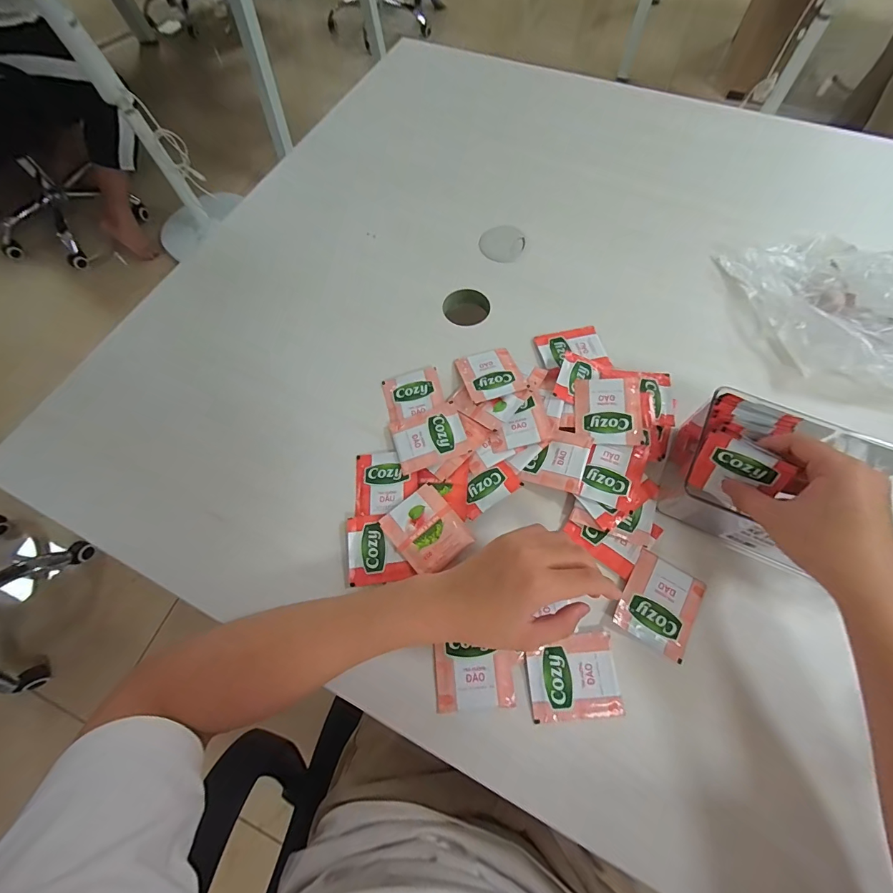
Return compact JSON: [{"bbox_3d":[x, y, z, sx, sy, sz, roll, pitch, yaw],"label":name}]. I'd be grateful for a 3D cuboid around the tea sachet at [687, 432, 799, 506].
[{"bbox_3d":[0.256,0.026,0.355,0.006,0.069,0.064,-39,54,-24],"label":"tea sachet"}]

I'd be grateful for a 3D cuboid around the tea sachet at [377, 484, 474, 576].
[{"bbox_3d":[-0.019,0.082,0.389,0.064,0.008,0.074,-38,71,-12],"label":"tea sachet"}]

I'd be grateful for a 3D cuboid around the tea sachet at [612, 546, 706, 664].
[{"bbox_3d":[0.196,0.142,0.363,0.065,0.007,0.075,29,72,13],"label":"tea sachet"}]

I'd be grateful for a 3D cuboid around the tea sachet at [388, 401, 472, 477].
[{"bbox_3d":[-0.018,-0.009,0.430,0.075,0.009,0.066,-19,68,-5],"label":"tea sachet"}]

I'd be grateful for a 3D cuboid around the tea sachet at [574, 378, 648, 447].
[{"bbox_3d":[0.172,-0.037,0.420,0.069,0.008,0.075,3,73,13],"label":"tea sachet"}]

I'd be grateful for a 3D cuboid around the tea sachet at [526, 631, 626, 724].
[{"bbox_3d":[0.109,0.198,0.344,0.074,0.007,0.063,-6,68,0],"label":"tea sachet"}]

